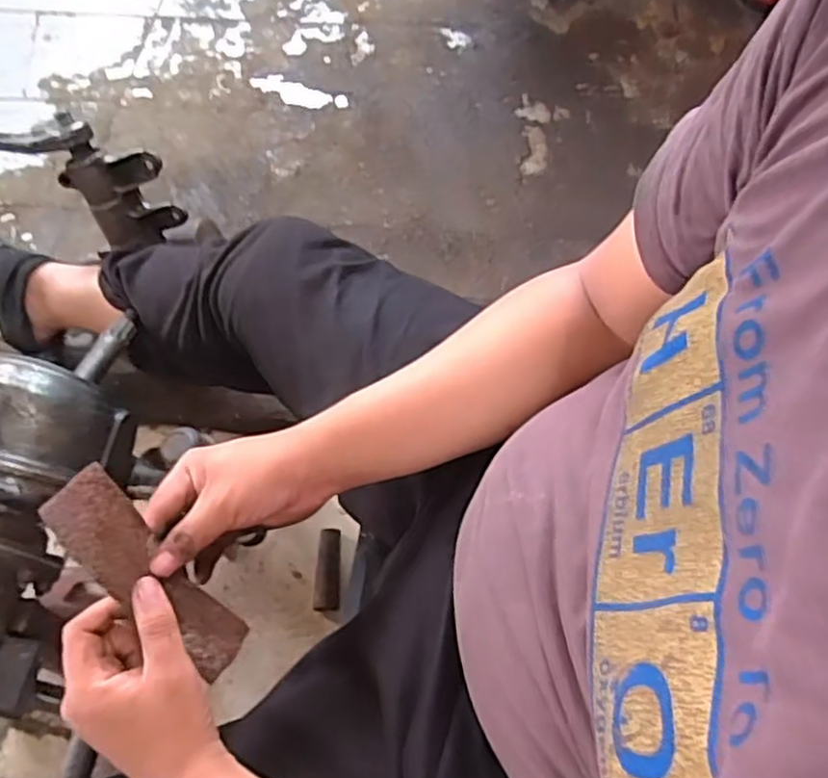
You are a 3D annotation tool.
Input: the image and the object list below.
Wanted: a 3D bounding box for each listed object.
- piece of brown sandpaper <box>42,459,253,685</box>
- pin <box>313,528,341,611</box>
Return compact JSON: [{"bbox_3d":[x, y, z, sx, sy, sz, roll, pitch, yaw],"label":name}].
[{"bbox_3d":[-0.177,0.129,0.474,0.047,0.175,0.027,-45,34,-21],"label":"piece of brown sandpaper"},{"bbox_3d":[-0.111,0.235,0.898,0.030,0.021,0.103,1,63,2],"label":"pin"}]

